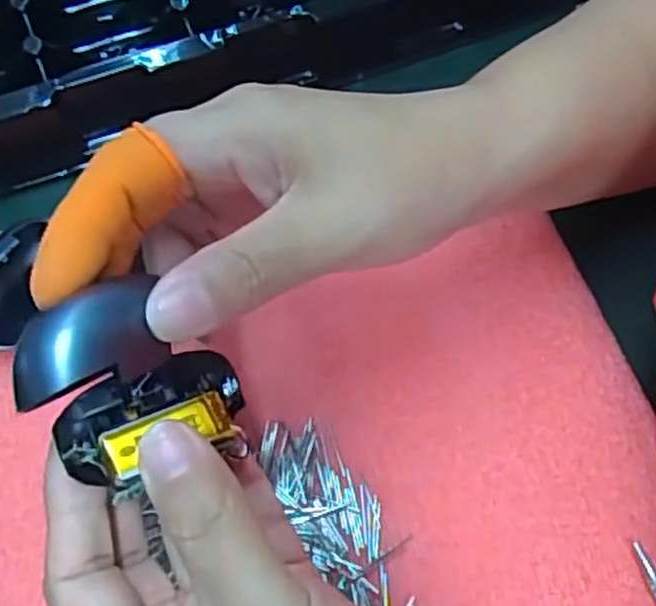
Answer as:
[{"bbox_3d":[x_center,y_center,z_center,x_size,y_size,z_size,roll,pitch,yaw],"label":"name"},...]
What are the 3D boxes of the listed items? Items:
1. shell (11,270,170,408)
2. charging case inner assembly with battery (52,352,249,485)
[{"bbox_3d":[-0.066,0.011,0.214,0.044,0.014,0.025,-33,68,-11],"label":"shell"},{"bbox_3d":[-0.049,0.035,0.223,0.051,0.018,0.030,-17,65,-22],"label":"charging case inner assembly with battery"}]

